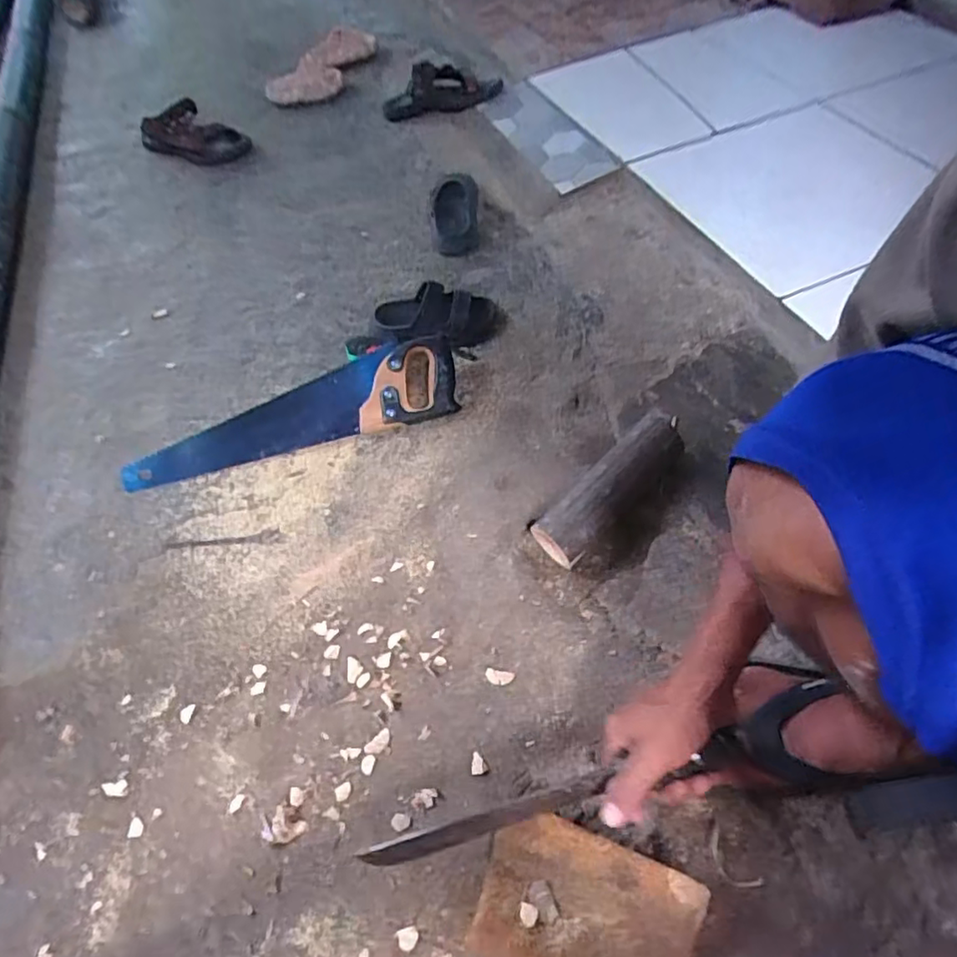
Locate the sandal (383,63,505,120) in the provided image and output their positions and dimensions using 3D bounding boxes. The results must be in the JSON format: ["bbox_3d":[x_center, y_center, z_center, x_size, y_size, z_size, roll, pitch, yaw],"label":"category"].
[{"bbox_3d":[-0.079,-0.818,1.244,0.250,0.091,0.080,-9,55,-2],"label":"sandal"}]

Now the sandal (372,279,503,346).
[{"bbox_3d":[-0.060,-0.254,0.908,0.189,0.066,0.103,-5,55,1],"label":"sandal"}]

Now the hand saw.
[{"bbox_3d":[-0.255,-0.098,0.823,0.451,0.030,0.123,-14,78,-2],"label":"hand saw"}]

